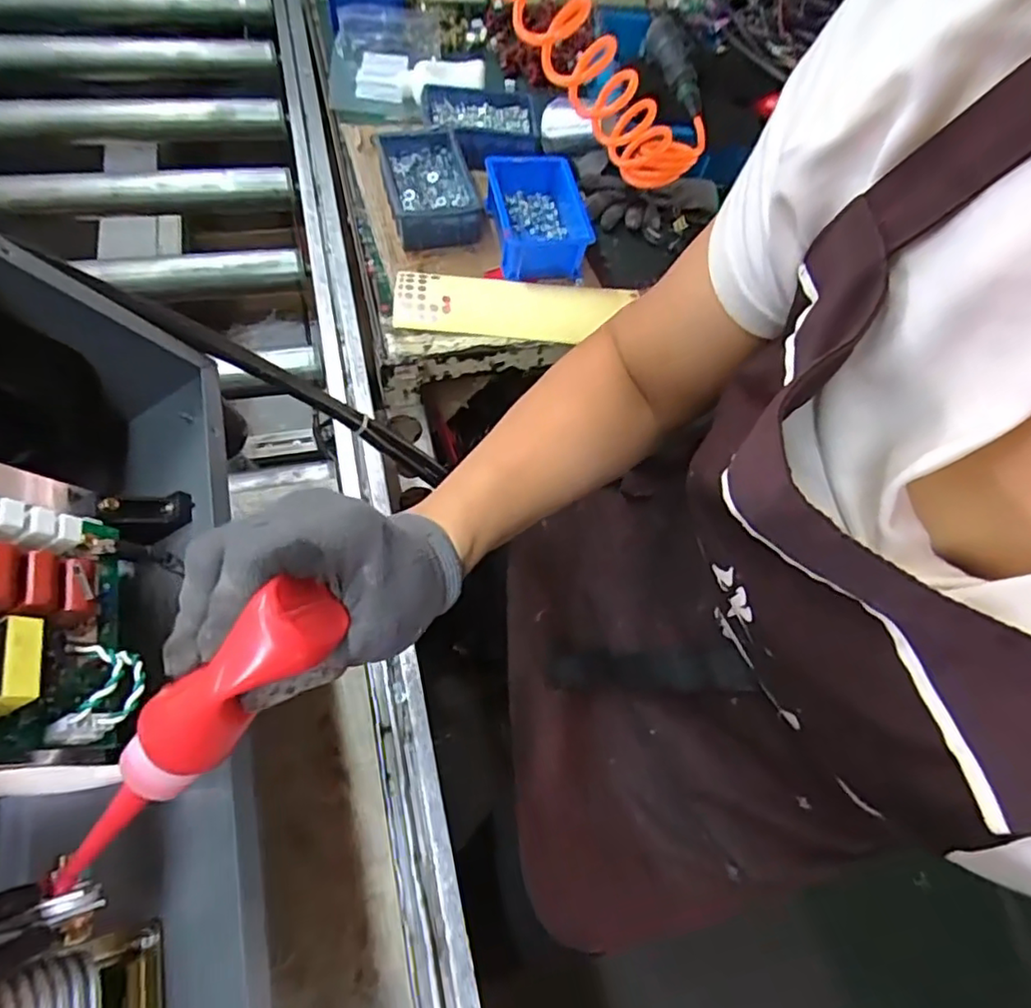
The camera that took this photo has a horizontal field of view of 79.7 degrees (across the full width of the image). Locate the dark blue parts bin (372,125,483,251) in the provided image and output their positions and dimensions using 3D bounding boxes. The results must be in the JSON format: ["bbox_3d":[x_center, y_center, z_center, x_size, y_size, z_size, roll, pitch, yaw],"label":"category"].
[{"bbox_3d":[-0.099,-0.365,0.715,0.098,0.053,0.157,-13,63,-10],"label":"dark blue parts bin"}]

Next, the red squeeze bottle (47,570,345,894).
[{"bbox_3d":[-0.125,0.085,0.237,0.136,0.037,0.037,-47,72,2],"label":"red squeeze bottle"}]

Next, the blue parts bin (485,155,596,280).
[{"bbox_3d":[0.028,-0.329,0.705,0.107,0.053,0.149,-8,62,-8],"label":"blue parts bin"}]

